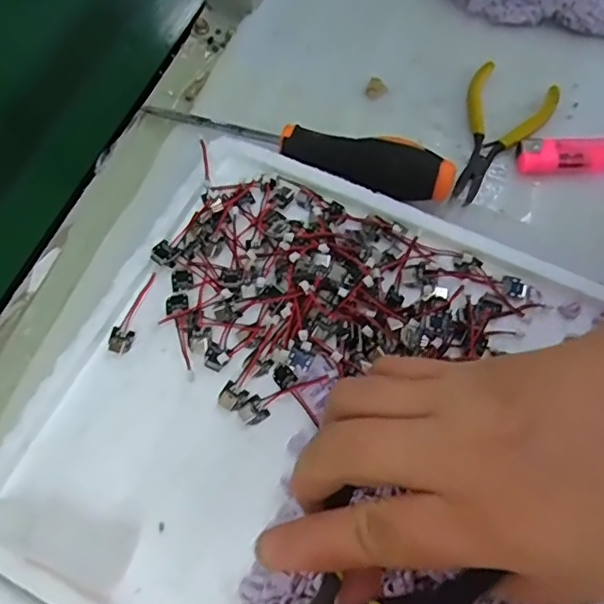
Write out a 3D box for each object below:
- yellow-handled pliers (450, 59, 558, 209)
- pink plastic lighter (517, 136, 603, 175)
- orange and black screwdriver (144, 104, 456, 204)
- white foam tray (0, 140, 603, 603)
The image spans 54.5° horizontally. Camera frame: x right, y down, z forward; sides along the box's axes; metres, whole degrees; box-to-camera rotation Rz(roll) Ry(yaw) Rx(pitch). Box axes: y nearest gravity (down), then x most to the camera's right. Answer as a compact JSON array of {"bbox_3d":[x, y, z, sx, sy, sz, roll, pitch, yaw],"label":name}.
[{"bbox_3d":[0.121,-0.103,0.366,0.053,0.014,0.106,22,68,10],"label":"yellow-handled pliers"},{"bbox_3d":[0.175,-0.090,0.361,0.081,0.012,0.022,-1,66,0],"label":"pink plastic lighter"},{"bbox_3d":[-0.004,-0.099,0.349,0.191,0.031,0.026,22,68,10],"label":"orange and black screwdriver"},{"bbox_3d":[0.010,0.058,0.294,0.266,0.035,0.251,25,68,8],"label":"white foam tray"}]

